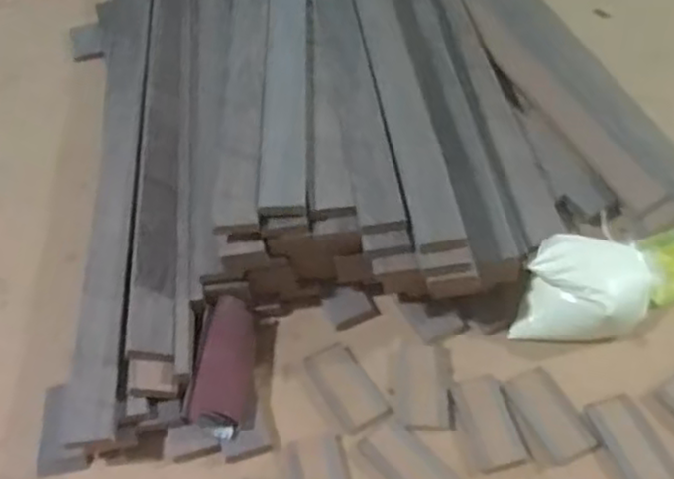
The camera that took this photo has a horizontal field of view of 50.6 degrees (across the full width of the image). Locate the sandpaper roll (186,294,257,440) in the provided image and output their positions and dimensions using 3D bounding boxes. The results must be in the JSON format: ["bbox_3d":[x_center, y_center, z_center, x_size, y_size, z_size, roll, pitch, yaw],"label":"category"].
[{"bbox_3d":[-0.097,0.109,0.616,0.042,0.033,0.118,2,52,5],"label":"sandpaper roll"}]

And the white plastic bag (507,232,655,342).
[{"bbox_3d":[0.228,0.039,0.645,0.119,0.055,0.102,8,53,9],"label":"white plastic bag"}]

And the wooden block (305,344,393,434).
[{"bbox_3d":[0.008,0.128,0.619,0.043,0.006,0.082,-25,53,-17],"label":"wooden block"}]

